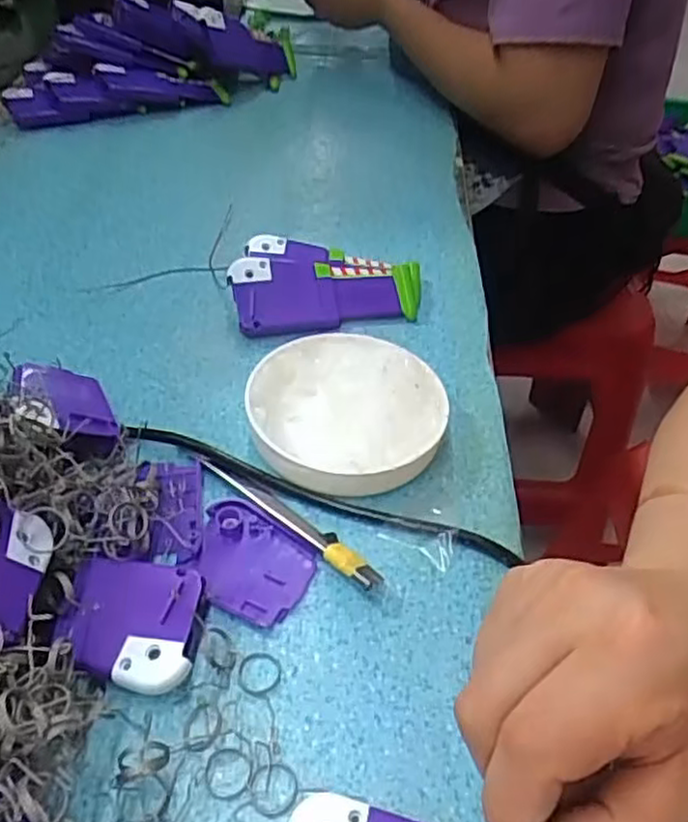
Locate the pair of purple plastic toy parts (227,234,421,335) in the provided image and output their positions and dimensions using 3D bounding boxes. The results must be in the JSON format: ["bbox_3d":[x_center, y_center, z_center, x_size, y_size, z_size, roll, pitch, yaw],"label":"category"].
[{"bbox_3d":[-0.013,-0.091,0.484,0.125,0.030,0.081,-9,47,-12],"label":"pair of purple plastic toy parts"}]

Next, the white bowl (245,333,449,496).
[{"bbox_3d":[0.001,0.002,0.389,0.105,0.028,0.099,2,46,-2],"label":"white bowl"}]

